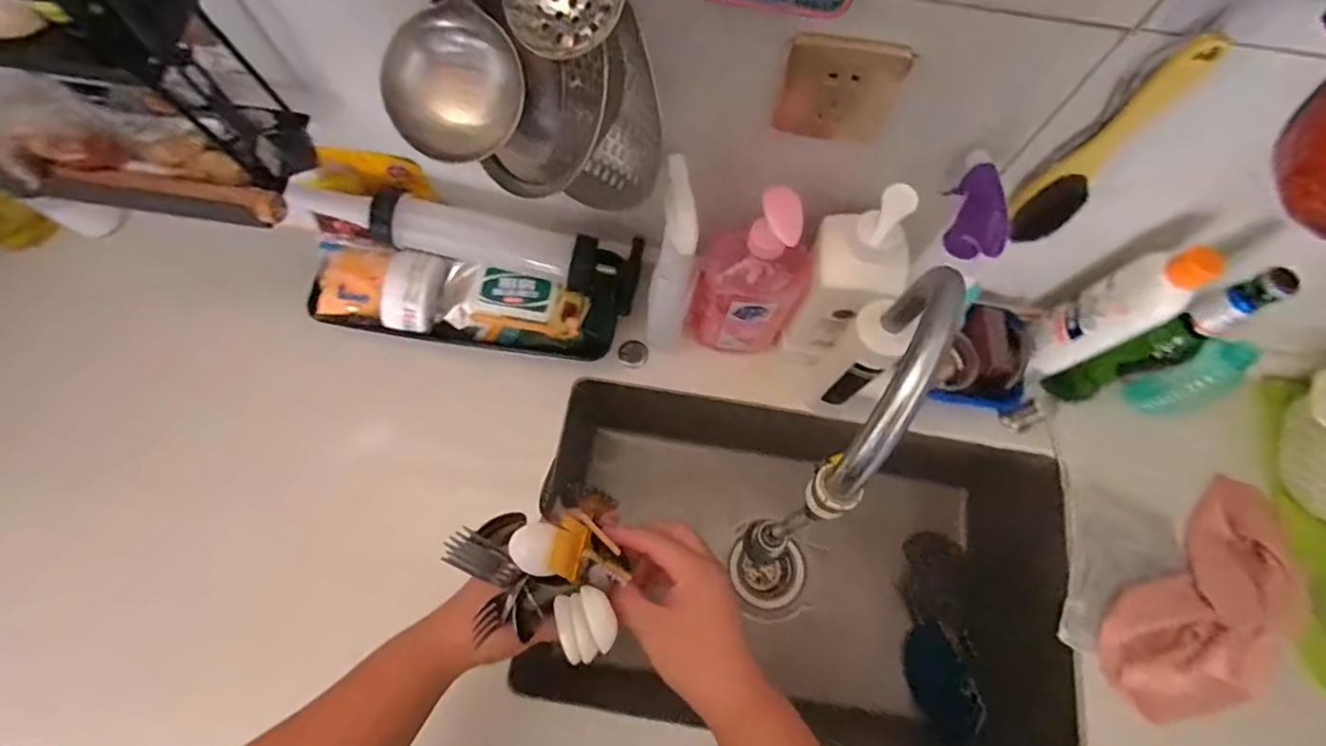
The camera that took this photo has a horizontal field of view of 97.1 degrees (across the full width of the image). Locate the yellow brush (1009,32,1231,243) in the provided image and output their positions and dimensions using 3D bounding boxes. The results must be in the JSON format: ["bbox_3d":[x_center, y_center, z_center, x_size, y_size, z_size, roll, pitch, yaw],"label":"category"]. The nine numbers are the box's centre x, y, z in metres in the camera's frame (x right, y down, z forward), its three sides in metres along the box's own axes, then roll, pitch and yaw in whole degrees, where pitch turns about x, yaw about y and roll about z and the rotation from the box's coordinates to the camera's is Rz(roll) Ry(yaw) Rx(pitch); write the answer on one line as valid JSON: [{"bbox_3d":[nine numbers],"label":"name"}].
[{"bbox_3d":[0.326,-0.162,0.435,0.032,0.180,0.040,-34,76,-12],"label":"yellow brush"}]

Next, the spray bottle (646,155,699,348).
[{"bbox_3d":[0.010,-0.103,0.596,0.042,0.218,0.053,7,48,0],"label":"spray bottle"}]

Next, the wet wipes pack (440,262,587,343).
[{"bbox_3d":[-0.172,-0.077,0.692,0.165,0.031,0.080,11,72,2],"label":"wet wipes pack"}]

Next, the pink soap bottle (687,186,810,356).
[{"bbox_3d":[0.086,-0.090,0.592,0.107,0.241,0.061,31,73,8],"label":"pink soap bottle"}]

